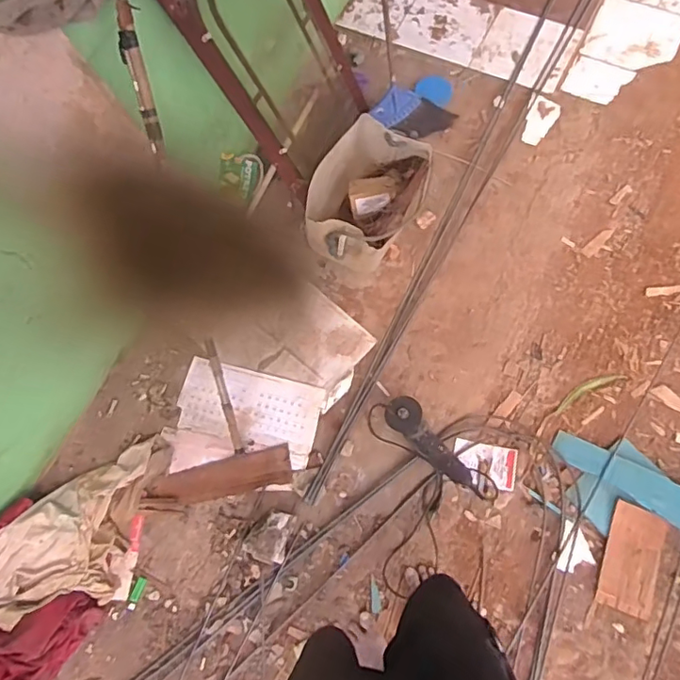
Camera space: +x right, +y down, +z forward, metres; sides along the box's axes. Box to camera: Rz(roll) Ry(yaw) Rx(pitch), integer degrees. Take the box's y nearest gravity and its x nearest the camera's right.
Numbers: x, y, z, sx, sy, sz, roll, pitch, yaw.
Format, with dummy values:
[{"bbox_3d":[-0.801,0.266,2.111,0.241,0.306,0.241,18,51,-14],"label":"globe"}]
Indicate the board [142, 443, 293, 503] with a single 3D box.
[{"bbox_3d":[-0.320,0.371,1.476,0.379,0.021,0.102,-12,72,-2],"label":"board"}]

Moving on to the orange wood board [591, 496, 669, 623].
[{"bbox_3d":[0.734,0.549,1.370,0.128,0.029,0.250,18,74,8],"label":"orange wood board"}]

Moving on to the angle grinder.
[{"bbox_3d":[0.236,0.271,1.463,0.087,0.082,0.284,-41,72,-9],"label":"angle grinder"}]

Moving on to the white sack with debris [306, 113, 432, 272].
[{"bbox_3d":[0.090,-0.422,1.622,0.288,0.215,0.412,21,74,12],"label":"white sack with debris"}]

